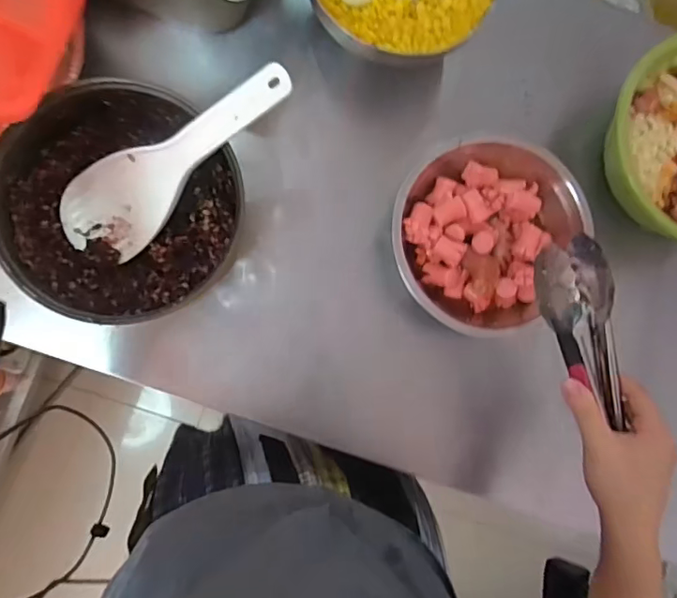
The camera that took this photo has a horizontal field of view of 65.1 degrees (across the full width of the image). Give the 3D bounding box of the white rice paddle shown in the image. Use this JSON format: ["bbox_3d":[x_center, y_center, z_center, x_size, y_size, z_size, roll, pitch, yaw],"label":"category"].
[{"bbox_3d":[-0.144,-0.118,0.463,0.245,0.013,0.085,-30,90,18],"label":"white rice paddle"}]

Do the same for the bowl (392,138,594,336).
[{"bbox_3d":[0.151,-0.069,0.562,0.189,0.062,0.190,0,86,-7],"label":"bowl"}]

